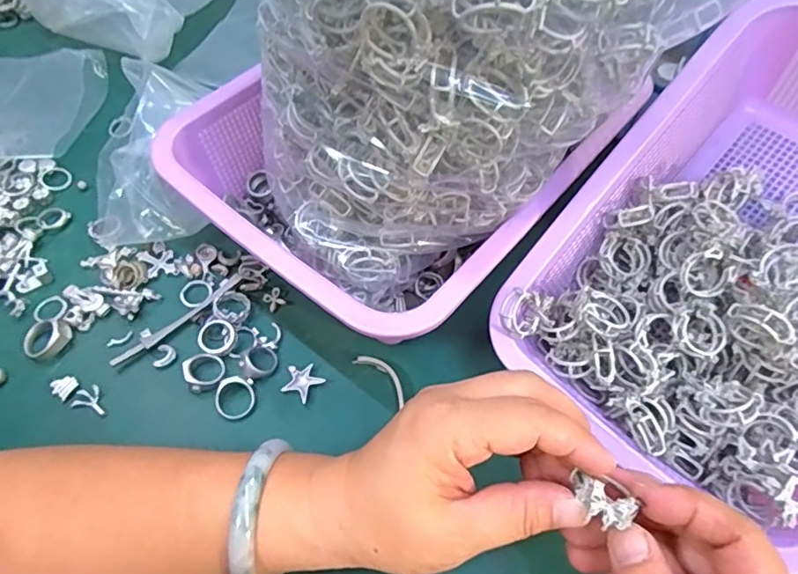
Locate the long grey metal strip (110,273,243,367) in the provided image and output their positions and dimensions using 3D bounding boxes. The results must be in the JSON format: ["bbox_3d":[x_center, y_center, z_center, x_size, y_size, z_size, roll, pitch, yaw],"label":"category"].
[{"bbox_3d":[-0.143,0.021,0.357,0.010,0.004,0.096,40,66,21],"label":"long grey metal strip"}]

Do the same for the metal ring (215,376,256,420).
[{"bbox_3d":[-0.099,0.067,0.330,0.023,0.004,0.025,2,78,-11],"label":"metal ring"}]

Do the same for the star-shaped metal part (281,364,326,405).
[{"bbox_3d":[-0.061,0.058,0.339,0.022,0.004,0.023,31,63,17],"label":"star-shaped metal part"}]

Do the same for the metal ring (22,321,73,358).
[{"bbox_3d":[-0.225,0.033,0.347,0.027,0.010,0.025,1,58,-1],"label":"metal ring"}]

